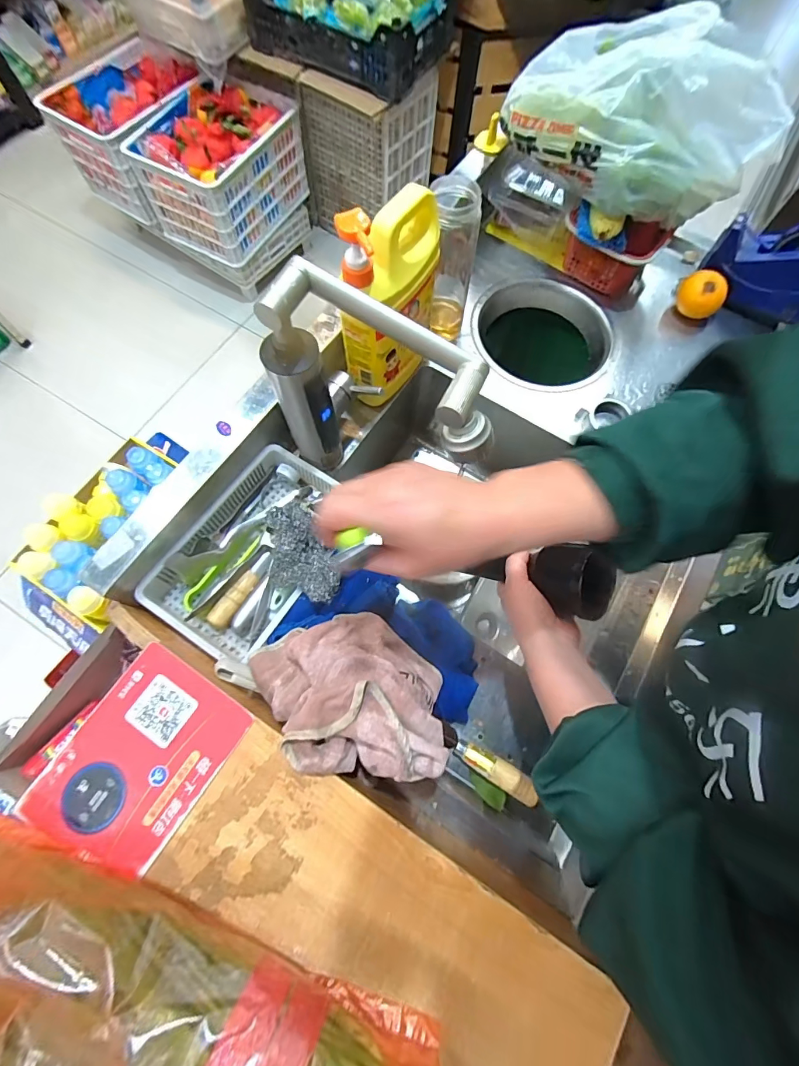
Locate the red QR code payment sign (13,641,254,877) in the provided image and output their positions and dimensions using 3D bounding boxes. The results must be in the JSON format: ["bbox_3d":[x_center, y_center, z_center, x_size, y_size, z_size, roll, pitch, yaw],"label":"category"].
[{"bbox_3d":[-0.217,0.188,0.361,0.117,0.006,0.153,32,72,9],"label":"red QR code payment sign"}]

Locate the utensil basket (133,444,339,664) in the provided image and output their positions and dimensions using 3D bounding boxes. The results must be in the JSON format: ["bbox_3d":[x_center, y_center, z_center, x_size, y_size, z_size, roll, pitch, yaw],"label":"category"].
[{"bbox_3d":[-0.167,0.017,0.508,0.152,0.056,0.232,31,72,8],"label":"utensil basket"}]

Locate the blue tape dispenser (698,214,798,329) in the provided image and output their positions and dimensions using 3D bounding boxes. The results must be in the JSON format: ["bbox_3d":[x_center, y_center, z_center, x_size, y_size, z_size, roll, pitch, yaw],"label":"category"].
[{"bbox_3d":[0.577,-0.401,0.654,0.197,0.114,0.057,27,72,7],"label":"blue tape dispenser"}]

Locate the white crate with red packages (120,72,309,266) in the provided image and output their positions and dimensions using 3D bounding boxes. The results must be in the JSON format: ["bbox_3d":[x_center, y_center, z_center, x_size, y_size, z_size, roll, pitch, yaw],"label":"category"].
[{"bbox_3d":[-0.583,-1.208,1.438,0.357,0.291,0.465,29,72,8],"label":"white crate with red packages"}]

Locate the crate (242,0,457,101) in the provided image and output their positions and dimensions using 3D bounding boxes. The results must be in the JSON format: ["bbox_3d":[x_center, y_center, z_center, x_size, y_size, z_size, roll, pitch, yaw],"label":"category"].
[{"bbox_3d":[-0.142,-1.532,1.240,0.539,0.227,0.360,30,72,8],"label":"crate"}]

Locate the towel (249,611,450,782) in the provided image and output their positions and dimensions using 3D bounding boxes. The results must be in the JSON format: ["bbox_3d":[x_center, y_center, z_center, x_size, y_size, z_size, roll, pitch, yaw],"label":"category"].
[{"bbox_3d":[-0.035,0.147,0.395,0.159,0.083,0.125,6,70,0],"label":"towel"}]

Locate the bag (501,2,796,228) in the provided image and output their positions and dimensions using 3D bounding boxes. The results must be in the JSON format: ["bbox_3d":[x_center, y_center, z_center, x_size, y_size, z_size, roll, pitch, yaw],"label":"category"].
[{"bbox_3d":[0.318,-0.559,0.569,0.337,0.149,0.208,39,73,11],"label":"bag"}]

